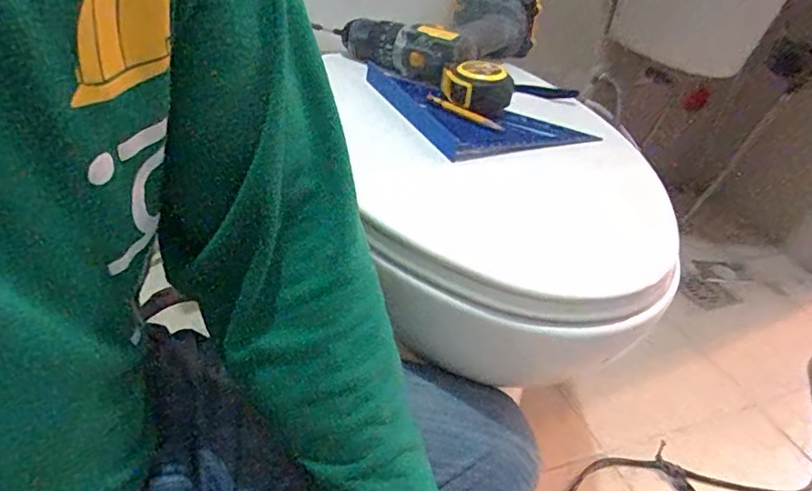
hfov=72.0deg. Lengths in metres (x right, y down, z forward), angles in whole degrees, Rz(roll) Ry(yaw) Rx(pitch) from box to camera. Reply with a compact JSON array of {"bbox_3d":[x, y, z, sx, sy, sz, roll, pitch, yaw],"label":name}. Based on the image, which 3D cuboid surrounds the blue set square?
[{"bbox_3d":[0.057,-0.117,0.539,0.233,0.019,0.118,19,42,8],"label":"blue set square"}]

